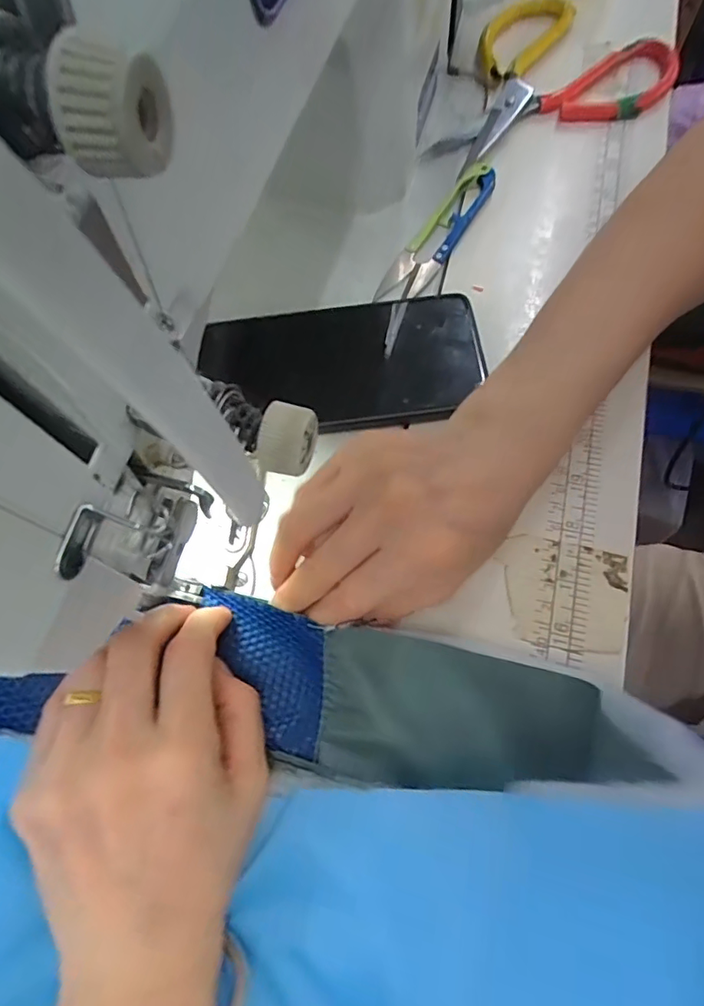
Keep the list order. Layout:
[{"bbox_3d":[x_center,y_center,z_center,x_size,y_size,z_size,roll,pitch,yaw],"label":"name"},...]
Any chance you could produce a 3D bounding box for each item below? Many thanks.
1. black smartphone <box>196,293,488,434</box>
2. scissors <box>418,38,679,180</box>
[{"bbox_3d":[-0.005,-0.078,0.291,0.152,0.012,0.077,-5,69,1],"label":"black smartphone"},{"bbox_3d":[0.147,-0.279,0.367,0.200,0.020,0.056,-29,70,-8],"label":"scissors"}]

